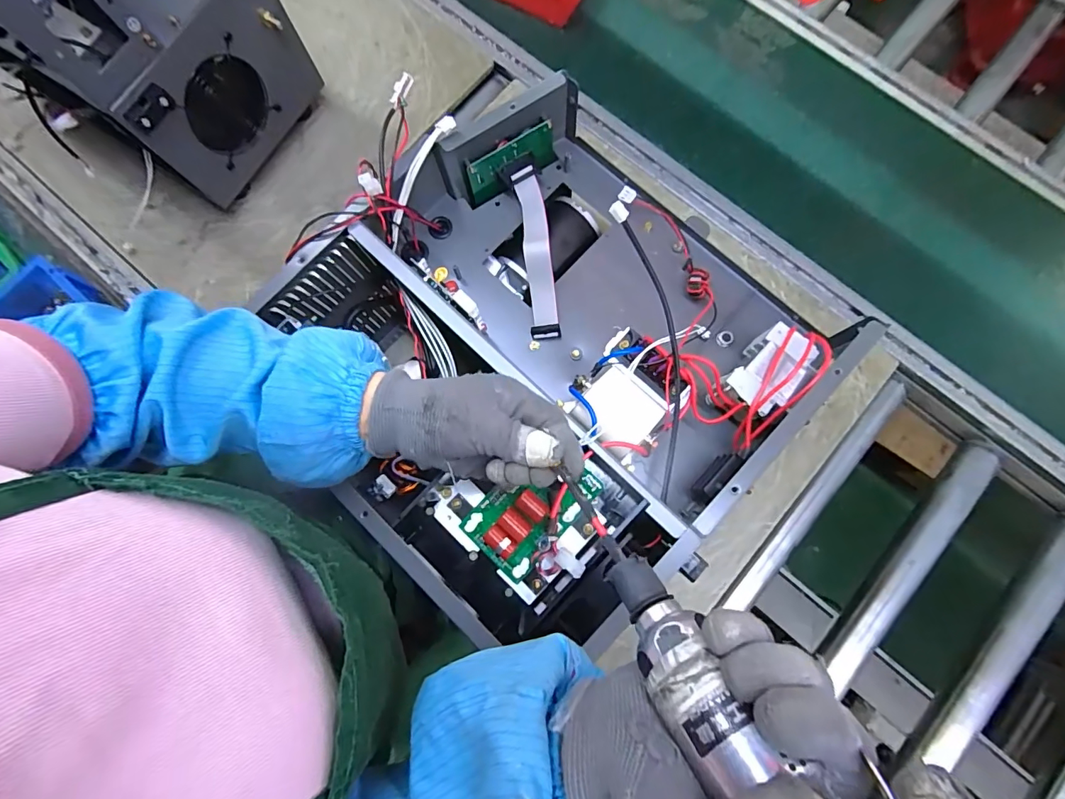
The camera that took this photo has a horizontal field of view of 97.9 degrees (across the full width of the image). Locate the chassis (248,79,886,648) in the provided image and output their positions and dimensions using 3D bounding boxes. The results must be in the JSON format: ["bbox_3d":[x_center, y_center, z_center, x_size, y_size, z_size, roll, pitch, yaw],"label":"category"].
[{"bbox_3d":[0.008,-0.050,0.446,0.418,0.104,0.410,-45,82,-6],"label":"chassis"}]

